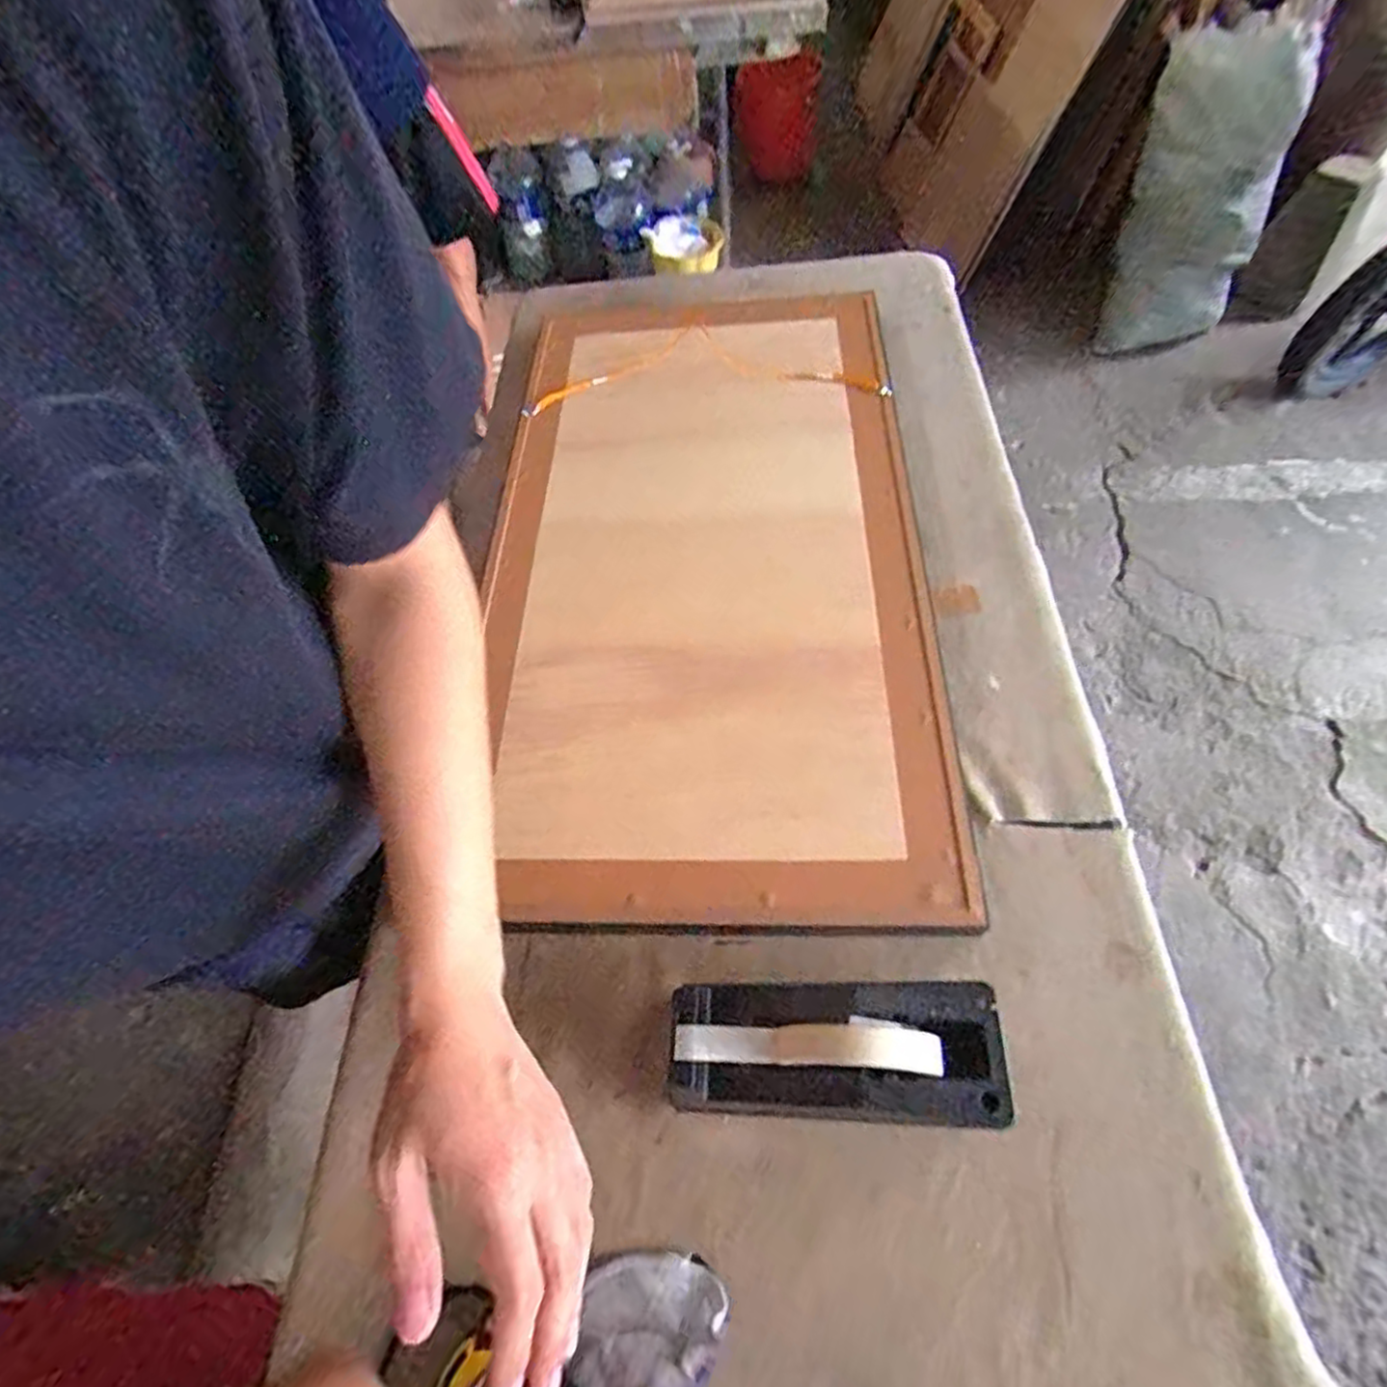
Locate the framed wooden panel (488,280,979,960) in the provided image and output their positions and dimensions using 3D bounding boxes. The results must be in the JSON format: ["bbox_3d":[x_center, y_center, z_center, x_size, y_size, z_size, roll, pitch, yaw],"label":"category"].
[{"bbox_3d":[0.008,-0.161,0.701,0.423,0.034,0.769,-1,60,3],"label":"framed wooden panel"}]

